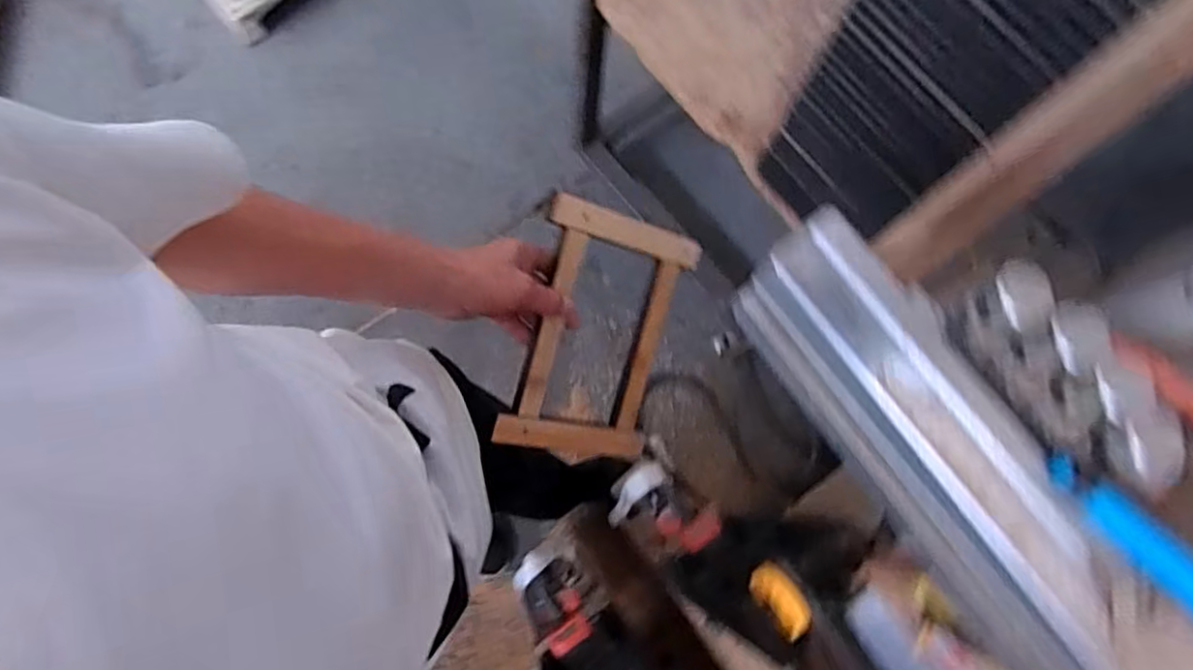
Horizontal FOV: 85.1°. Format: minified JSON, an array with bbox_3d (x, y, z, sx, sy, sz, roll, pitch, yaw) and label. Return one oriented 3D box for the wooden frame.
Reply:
[{"bbox_3d":[0.004,0.003,0.648,0.172,0.018,0.246,12,94,-35],"label":"wooden frame"}]

